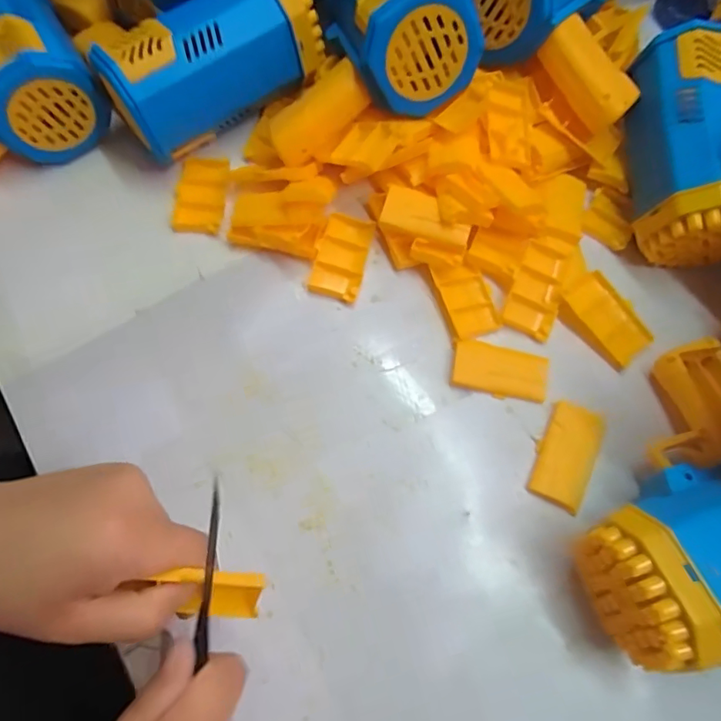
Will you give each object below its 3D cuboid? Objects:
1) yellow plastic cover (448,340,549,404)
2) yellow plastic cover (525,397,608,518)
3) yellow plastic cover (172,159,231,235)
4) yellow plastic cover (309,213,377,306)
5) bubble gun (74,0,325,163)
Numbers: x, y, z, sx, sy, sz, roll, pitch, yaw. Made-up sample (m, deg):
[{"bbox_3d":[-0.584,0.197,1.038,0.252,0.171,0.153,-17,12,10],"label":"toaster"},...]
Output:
[{"bbox_3d":[0.094,0.007,0.332,0.064,0.004,0.035,12,70,3],"label":"yellow plastic cover"},{"bbox_3d":[0.131,0.059,0.312,0.034,0.009,0.063,26,72,7],"label":"yellow plastic cover"},{"bbox_3d":[-0.119,-0.124,0.369,0.038,0.008,0.063,6,70,1],"label":"yellow plastic cover"},{"bbox_3d":[-0.013,-0.076,0.356,0.035,0.010,0.065,13,70,3],"label":"yellow plastic cover"},{"bbox_3d":[-0.105,-0.213,0.362,0.154,0.081,0.064,-32,74,-12],"label":"bubble gun"}]

